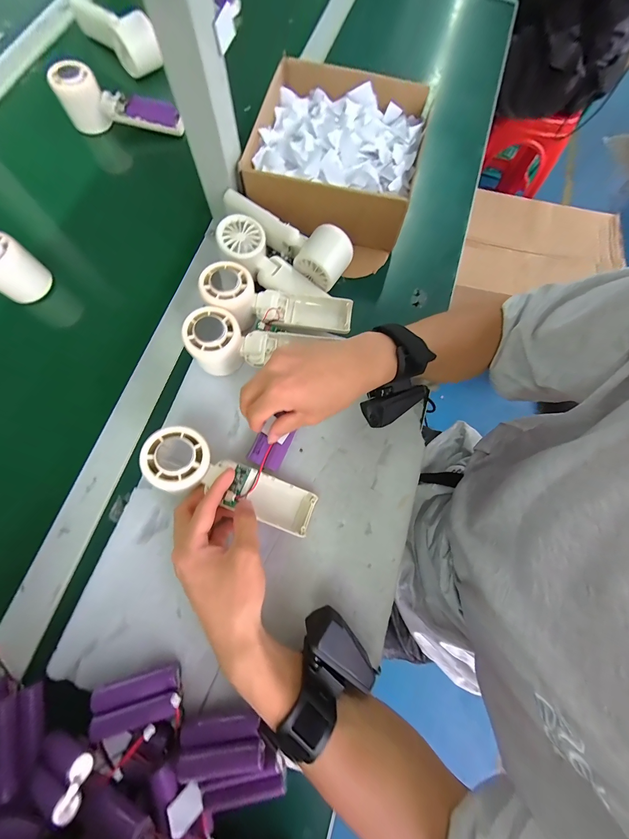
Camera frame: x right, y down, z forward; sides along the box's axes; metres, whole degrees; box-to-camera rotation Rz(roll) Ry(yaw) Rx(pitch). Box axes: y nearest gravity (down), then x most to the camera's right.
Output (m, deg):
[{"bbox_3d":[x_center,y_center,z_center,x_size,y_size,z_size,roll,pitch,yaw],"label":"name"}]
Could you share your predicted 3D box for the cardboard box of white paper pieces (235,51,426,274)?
[{"bbox_3d":[0.026,-0.334,0.395,0.208,0.074,0.243,13,74,1],"label":"cardboard box of white paper pieces"}]

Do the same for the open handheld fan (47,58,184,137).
[{"bbox_3d":[-0.284,-0.446,0.423,0.148,0.053,0.048,14,74,2],"label":"open handheld fan"}]

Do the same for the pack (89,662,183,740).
[{"bbox_3d":[-0.147,0.235,0.251,0.070,0.022,0.033,-11,75,-5],"label":"pack"}]

